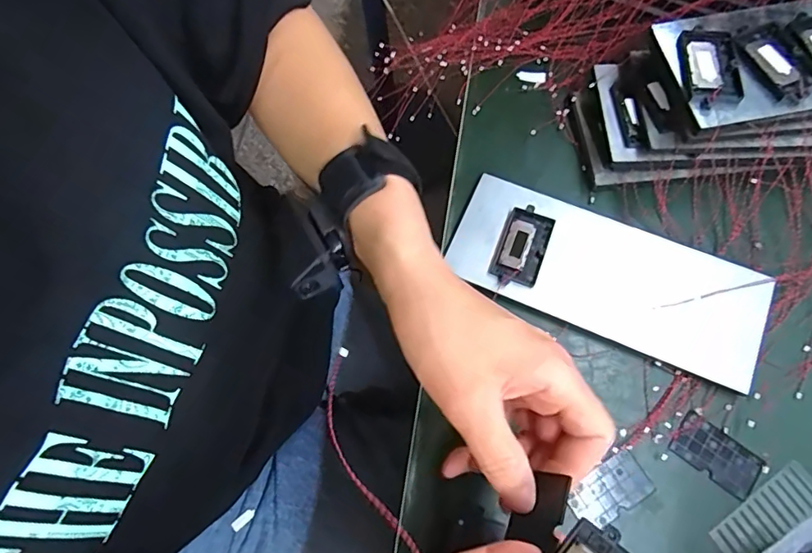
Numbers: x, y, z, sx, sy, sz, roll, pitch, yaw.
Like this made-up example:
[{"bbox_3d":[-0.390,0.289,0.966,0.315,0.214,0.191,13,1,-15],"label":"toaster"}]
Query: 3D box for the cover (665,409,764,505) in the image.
[{"bbox_3d":[0.185,0.106,0.299,0.050,0.004,0.028,36,76,12],"label":"cover"}]

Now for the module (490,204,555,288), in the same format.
[{"bbox_3d":[0.078,-0.019,0.338,0.031,0.007,0.055,21,73,8],"label":"module"}]

